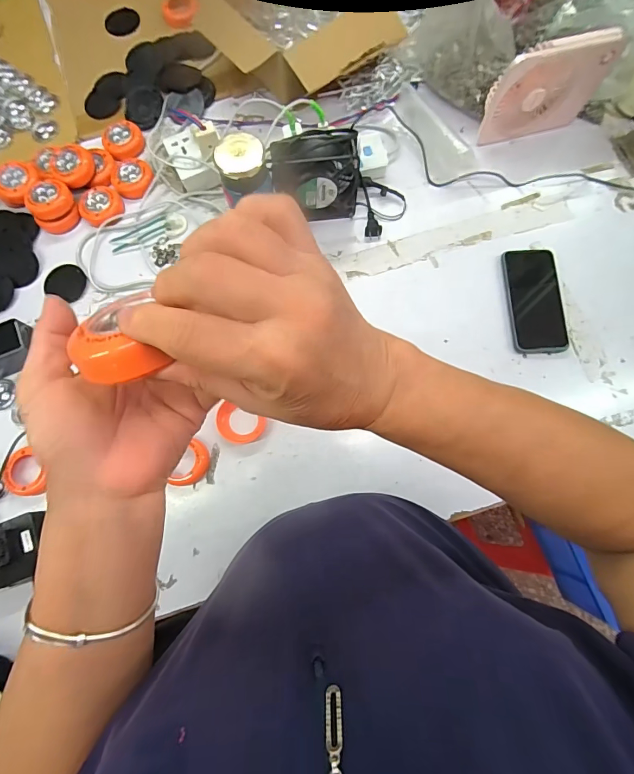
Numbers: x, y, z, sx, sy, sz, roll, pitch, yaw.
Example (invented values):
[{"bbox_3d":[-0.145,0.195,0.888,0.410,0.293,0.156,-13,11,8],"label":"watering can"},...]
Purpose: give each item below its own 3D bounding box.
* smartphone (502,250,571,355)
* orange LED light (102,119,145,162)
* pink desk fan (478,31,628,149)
[{"bbox_3d":[0.319,-0.130,0.561,0.079,0.011,0.166,-1,76,2],"label":"smartphone"},{"bbox_3d":[-0.326,-0.416,0.649,0.067,0.023,0.063,0,76,2],"label":"orange LED light"},{"bbox_3d":[0.340,-0.443,0.578,0.164,0.131,0.030,-13,76,-1],"label":"pink desk fan"}]

